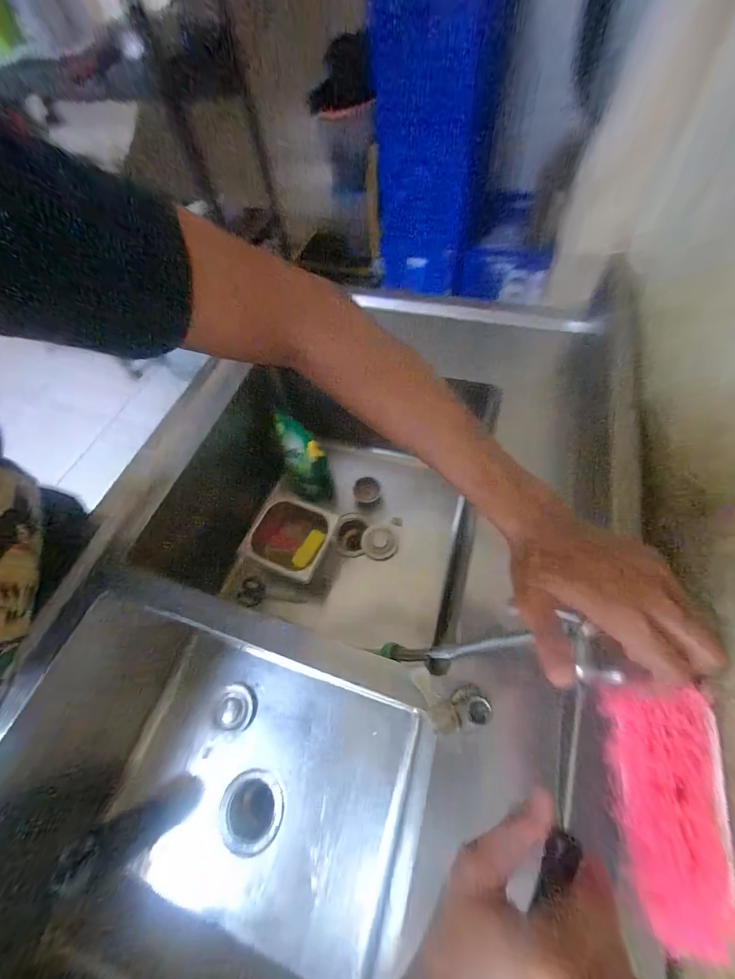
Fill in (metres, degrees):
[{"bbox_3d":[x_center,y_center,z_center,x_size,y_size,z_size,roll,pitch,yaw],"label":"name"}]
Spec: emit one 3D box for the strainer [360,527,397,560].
[{"bbox_3d":[0.029,0.128,0.811,0.083,0.019,0.074,4,60,8],"label":"strainer"}]

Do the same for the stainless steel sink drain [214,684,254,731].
[{"bbox_3d":[-0.263,0.427,0.673,0.072,0.010,0.076,-3,59,4],"label":"stainless steel sink drain"}]

